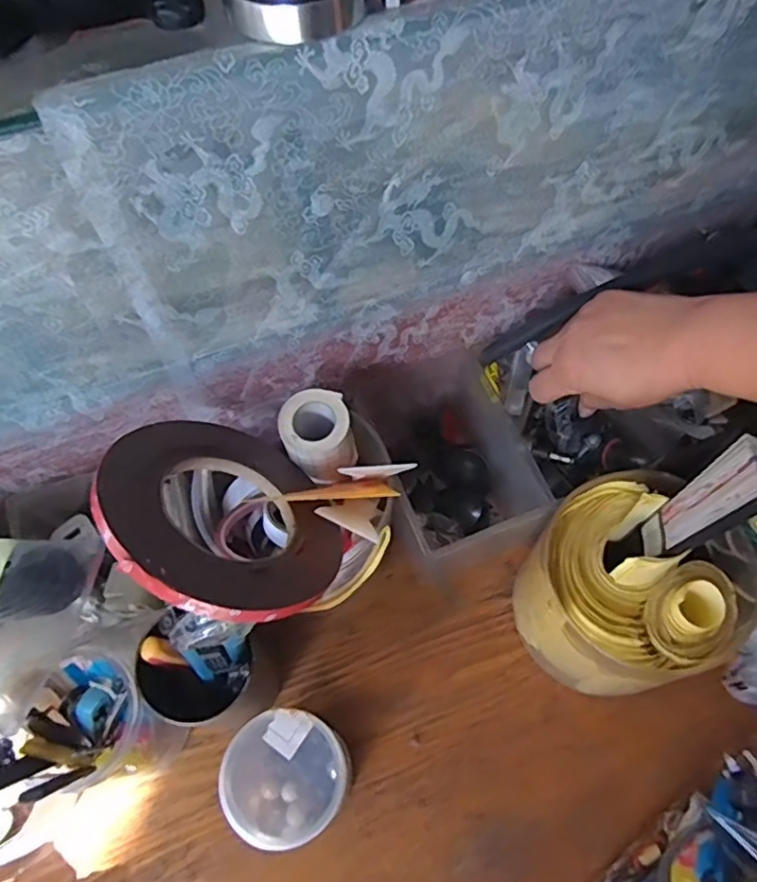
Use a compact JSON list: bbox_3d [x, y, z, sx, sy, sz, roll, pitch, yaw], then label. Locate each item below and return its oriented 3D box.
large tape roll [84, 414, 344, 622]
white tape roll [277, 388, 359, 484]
[{"bbox_3d":[-0.082,0.038,0.340,0.130,0.012,0.134,44,29,13],"label":"large tape roll"},{"bbox_3d":[-0.039,-0.001,0.404,0.044,0.049,0.044,0,61,0],"label":"white tape roll"}]

